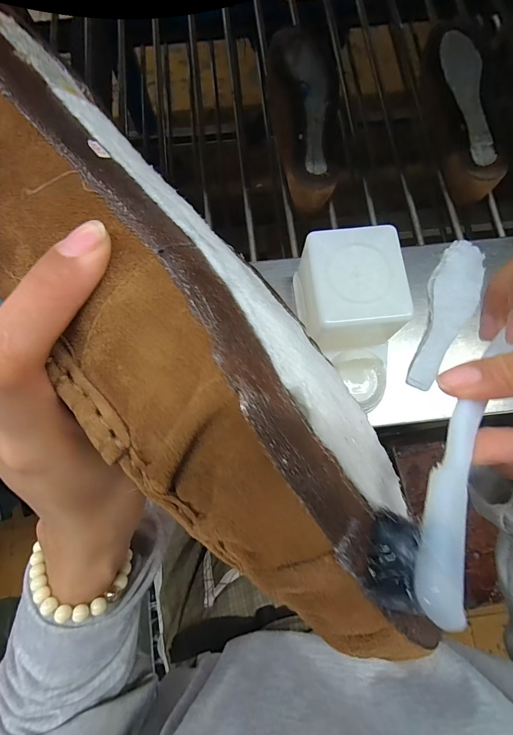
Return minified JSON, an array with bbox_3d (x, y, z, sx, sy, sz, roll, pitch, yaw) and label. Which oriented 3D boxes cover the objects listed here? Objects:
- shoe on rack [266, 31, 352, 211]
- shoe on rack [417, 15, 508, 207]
[{"bbox_3d":[0.071,-0.373,0.500,0.094,0.063,0.268,-6,77,-1],"label":"shoe on rack"},{"bbox_3d":[0.307,-0.386,0.512,0.083,0.079,0.269,-5,77,-1],"label":"shoe on rack"}]

